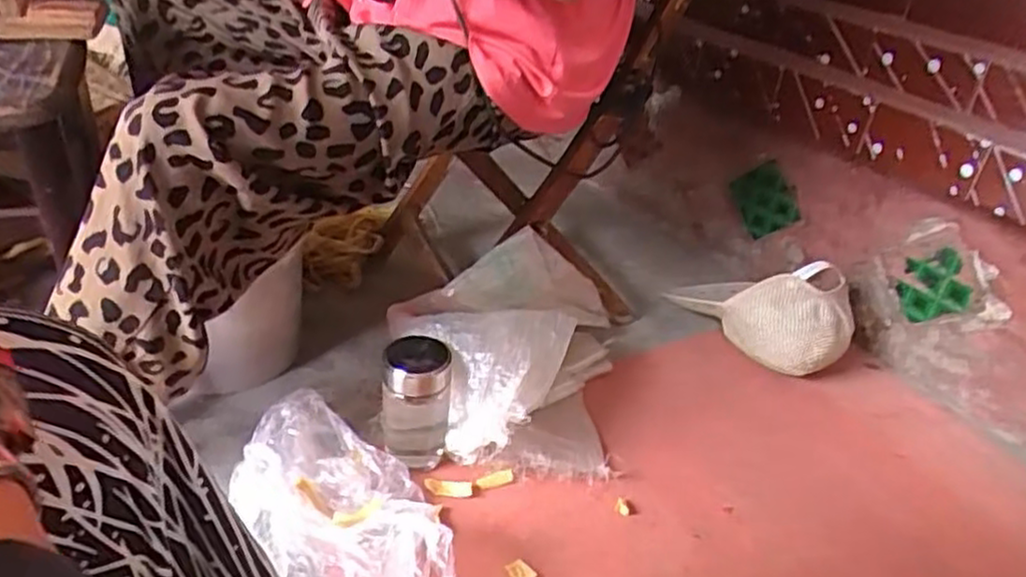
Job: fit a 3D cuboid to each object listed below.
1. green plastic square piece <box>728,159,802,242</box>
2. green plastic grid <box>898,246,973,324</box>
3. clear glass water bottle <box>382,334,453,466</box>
[{"bbox_3d":[0.425,-0.149,1.260,0.017,0.109,0.111,-25,87,-38],"label":"green plastic square piece"},{"bbox_3d":[0.599,-0.001,1.064,0.010,0.115,0.092,-20,41,-34],"label":"green plastic grid"},{"bbox_3d":[-0.111,0.134,0.862,0.074,0.155,0.074,1,34,-7],"label":"clear glass water bottle"}]

